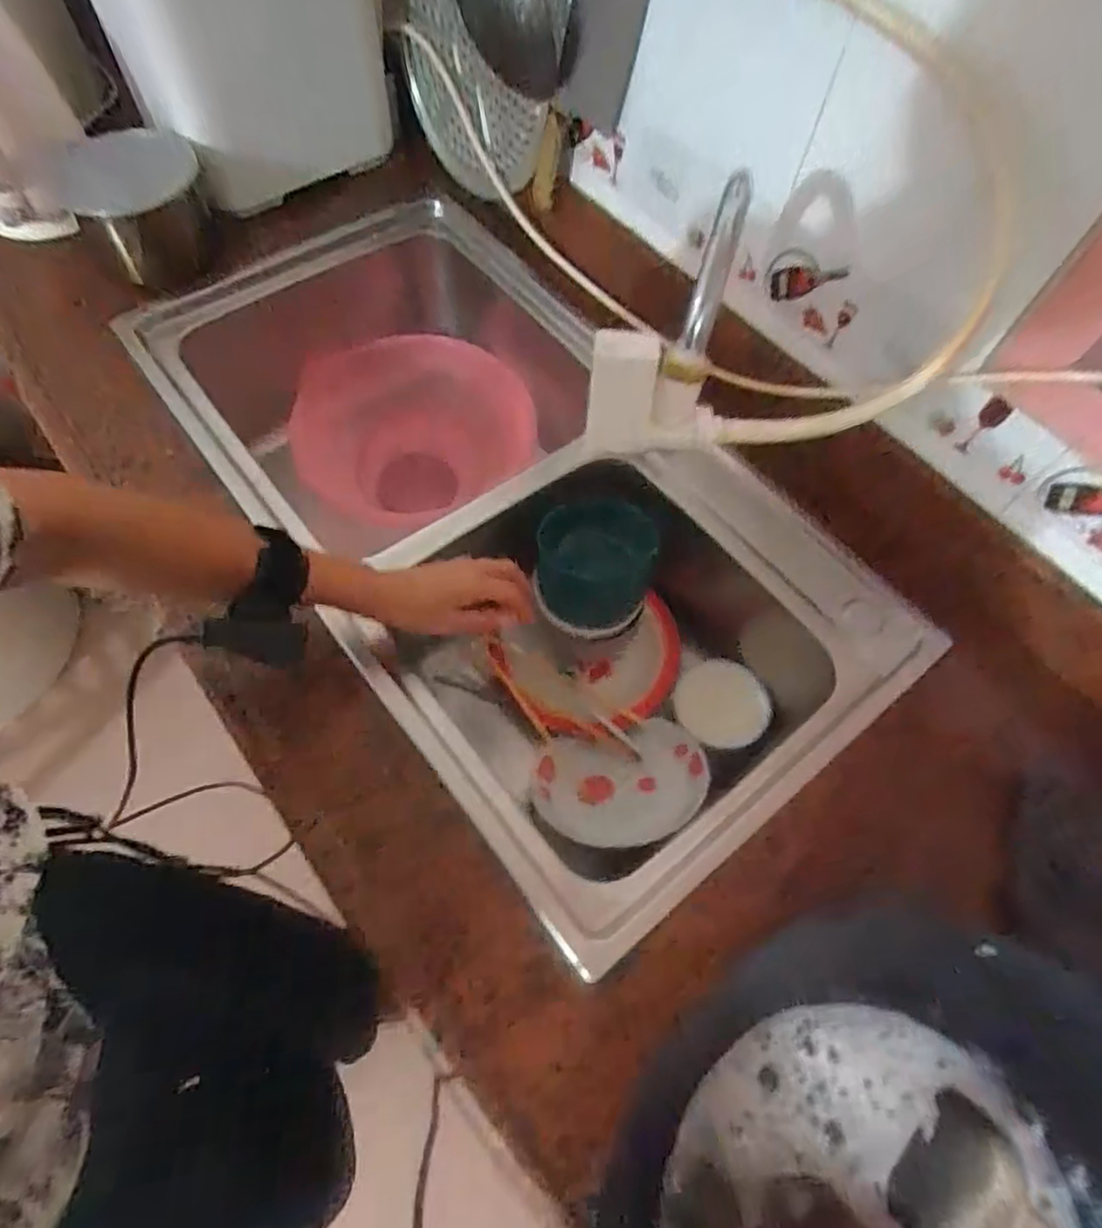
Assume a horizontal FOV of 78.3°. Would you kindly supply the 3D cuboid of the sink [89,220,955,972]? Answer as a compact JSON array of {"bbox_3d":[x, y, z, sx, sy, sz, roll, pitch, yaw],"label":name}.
[{"bbox_3d":[-0.113,-0.134,0.802,0.435,0.261,0.953,-35,70,-19],"label":"sink"}]

